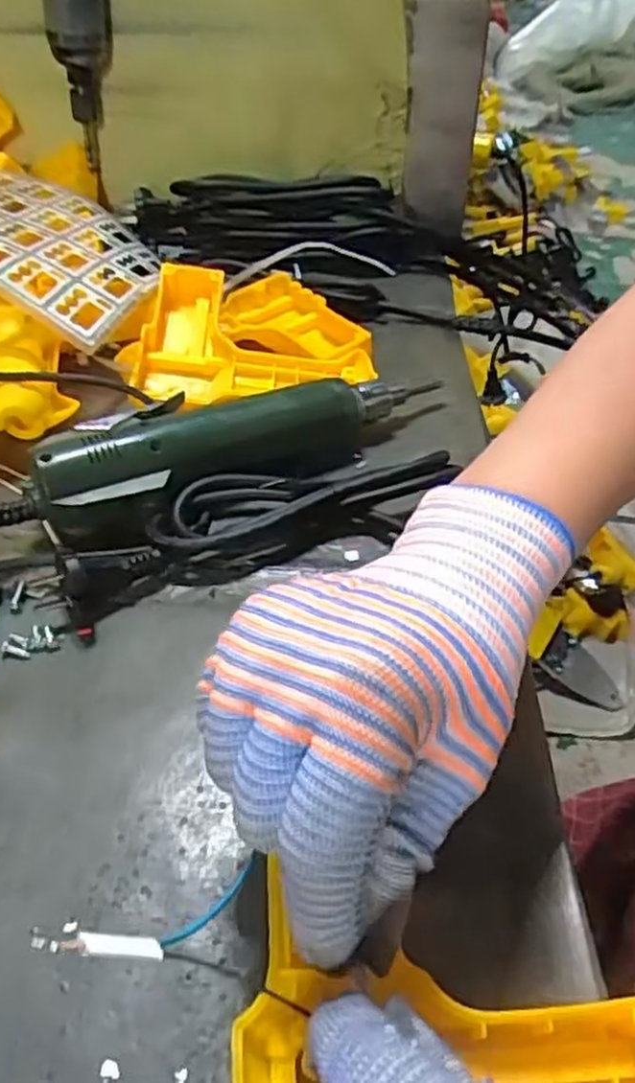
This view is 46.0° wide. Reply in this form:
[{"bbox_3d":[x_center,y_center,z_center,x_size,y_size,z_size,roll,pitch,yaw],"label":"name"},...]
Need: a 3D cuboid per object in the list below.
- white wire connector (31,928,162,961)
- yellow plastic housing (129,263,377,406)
[{"bbox_3d":[-0.055,0.101,0.187,0.032,0.004,0.005,10,42,-10],"label":"white wire connector"},{"bbox_3d":[-0.052,-0.146,0.509,0.155,0.044,0.140,-11,45,-12],"label":"yellow plastic housing"}]

